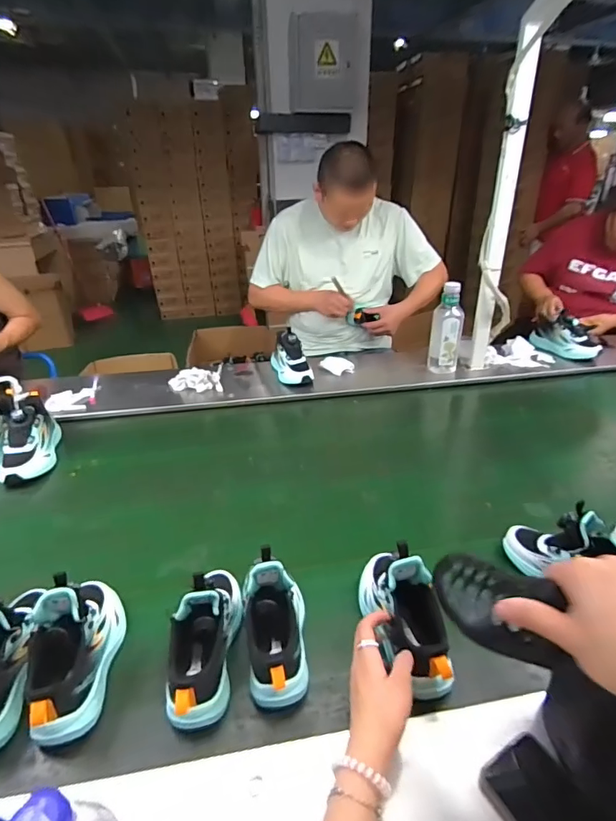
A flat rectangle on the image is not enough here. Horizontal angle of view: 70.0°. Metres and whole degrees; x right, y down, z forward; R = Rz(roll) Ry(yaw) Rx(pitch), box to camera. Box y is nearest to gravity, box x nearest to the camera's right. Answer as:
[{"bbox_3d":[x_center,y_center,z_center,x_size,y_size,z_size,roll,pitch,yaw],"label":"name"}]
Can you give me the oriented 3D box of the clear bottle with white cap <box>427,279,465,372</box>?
[{"bbox_3d":[0.384,-0.216,1.218,0.080,0.236,0.059,5,29,11],"label":"clear bottle with white cap"}]

